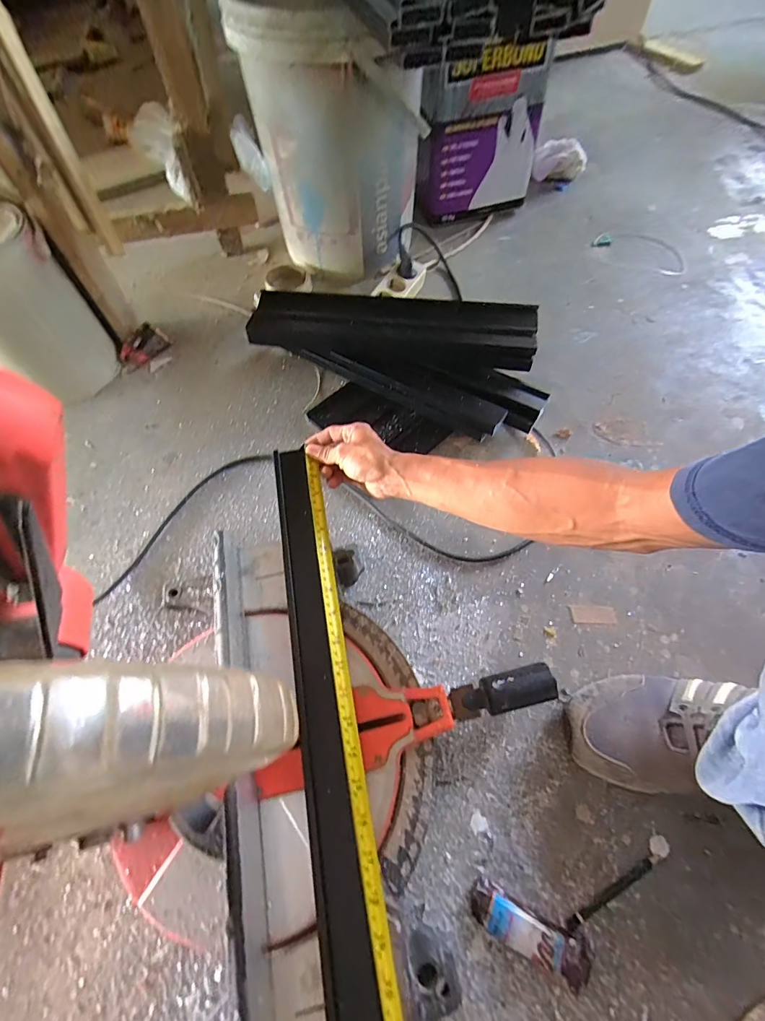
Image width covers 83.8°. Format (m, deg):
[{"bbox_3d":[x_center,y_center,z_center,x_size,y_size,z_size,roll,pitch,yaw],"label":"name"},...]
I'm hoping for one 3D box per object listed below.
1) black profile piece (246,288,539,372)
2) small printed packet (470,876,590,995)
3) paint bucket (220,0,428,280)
[{"bbox_3d":[0.013,-0.300,0.696,0.458,0.055,0.098,8,61,6],"label":"black profile piece"},{"bbox_3d":[0.134,0.387,0.390,0.107,0.017,0.036,22,63,13],"label":"small printed packet"},{"bbox_3d":[-0.088,-0.688,0.793,0.302,0.363,0.280,7,61,6],"label":"paint bucket"}]

